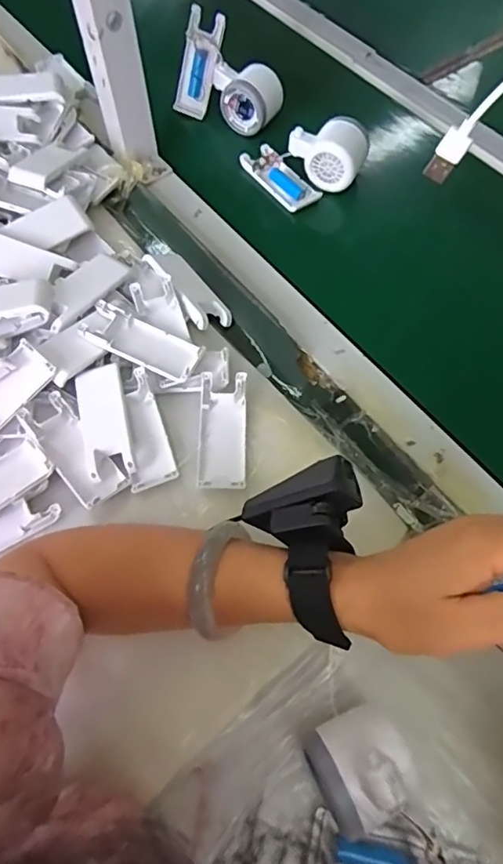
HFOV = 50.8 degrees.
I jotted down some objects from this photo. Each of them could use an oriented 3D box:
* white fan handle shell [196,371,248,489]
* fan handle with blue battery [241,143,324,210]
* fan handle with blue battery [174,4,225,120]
[{"bbox_3d":[-0.024,-0.002,0.438,0.039,0.010,0.102,0,63,0],"label":"white fan handle shell"},{"bbox_3d":[0.031,-0.287,0.598,0.041,0.014,0.098,-35,68,-16],"label":"fan handle with blue battery"},{"bbox_3d":[-0.062,-0.434,0.628,0.041,0.104,0.025,31,36,15],"label":"fan handle with blue battery"}]

